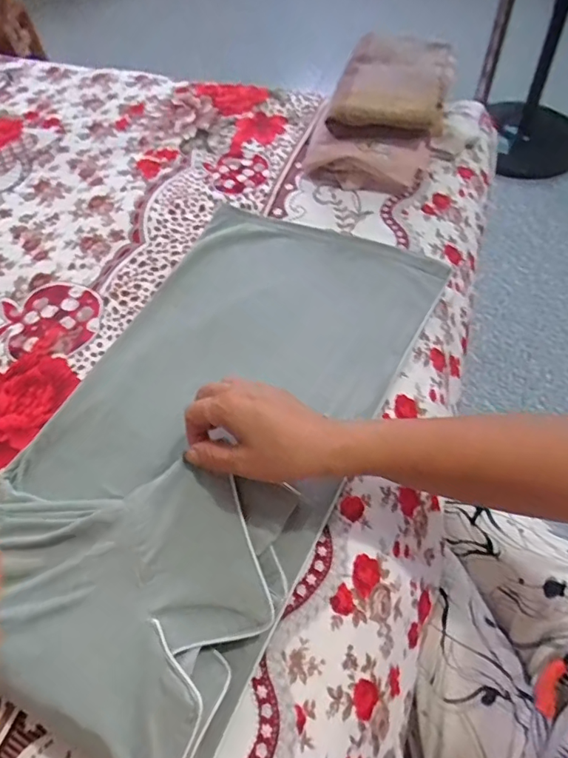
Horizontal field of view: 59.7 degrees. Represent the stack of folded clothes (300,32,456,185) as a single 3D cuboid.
[{"bbox_3d":[0.129,-0.339,0.623,0.142,0.080,0.216,18,60,14],"label":"stack of folded clothes"}]

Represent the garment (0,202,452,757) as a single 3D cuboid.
[{"bbox_3d":[-0.062,0.015,0.437,0.267,0.056,0.486,24,61,17],"label":"garment"}]

